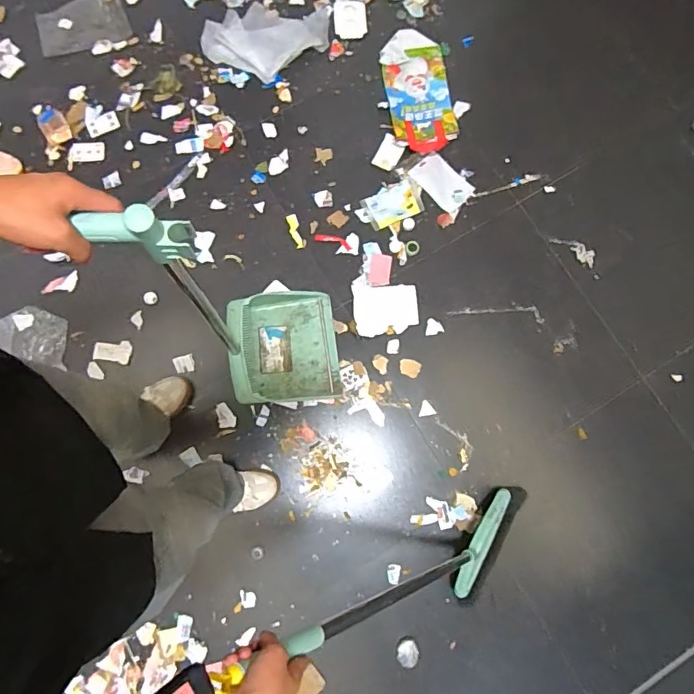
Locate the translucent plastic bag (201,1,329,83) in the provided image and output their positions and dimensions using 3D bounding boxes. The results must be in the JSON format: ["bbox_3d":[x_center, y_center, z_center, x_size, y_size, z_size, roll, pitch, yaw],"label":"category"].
[{"bbox_3d":[-0.249,-0.926,1.489,0.366,0.023,0.234,10,80,1],"label":"translucent plastic bag"}]

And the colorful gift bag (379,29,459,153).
[{"bbox_3d":[0.214,-0.774,1.490,0.188,0.020,0.401,-9,80,-3],"label":"colorful gift bag"}]

